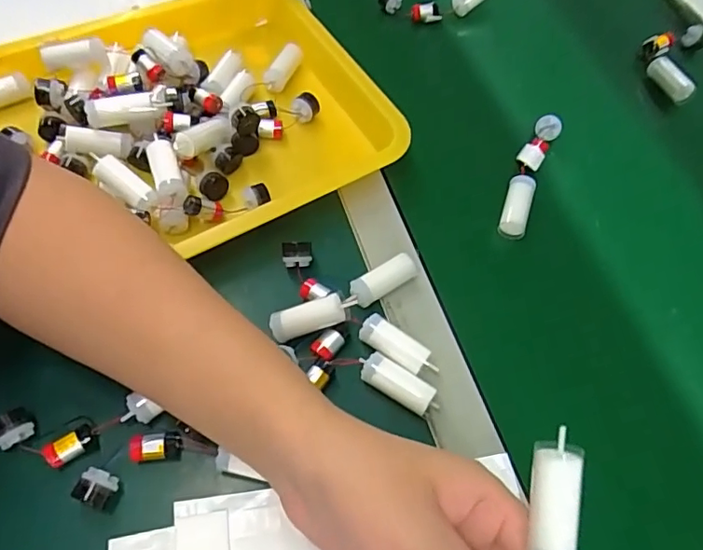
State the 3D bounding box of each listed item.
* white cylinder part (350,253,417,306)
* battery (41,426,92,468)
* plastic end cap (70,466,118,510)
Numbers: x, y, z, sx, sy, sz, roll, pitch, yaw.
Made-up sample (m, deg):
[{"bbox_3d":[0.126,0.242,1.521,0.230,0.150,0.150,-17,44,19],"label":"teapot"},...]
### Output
[{"bbox_3d":[0.024,0.004,0.391,0.051,0.017,0.018,-31,70,-15],"label":"white cylinder part"},{"bbox_3d":[-0.169,0.103,0.321,0.031,0.014,0.012,-26,69,-13],"label":"battery"},{"bbox_3d":[-0.145,0.123,0.309,0.019,0.018,0.020,27,67,10],"label":"plastic end cap"}]

